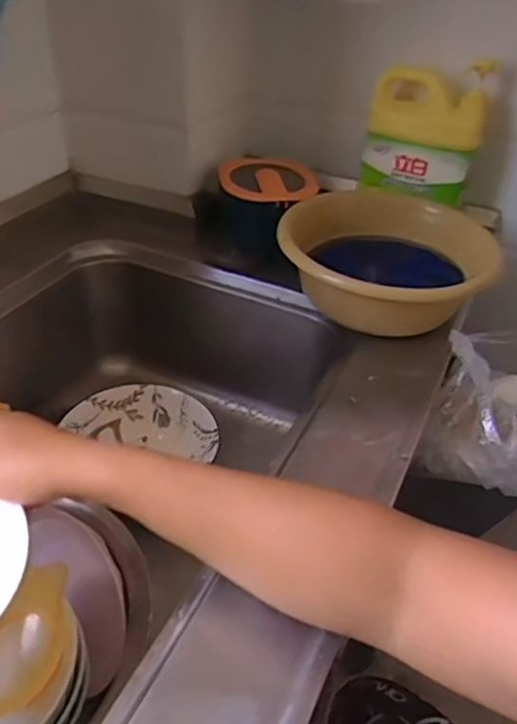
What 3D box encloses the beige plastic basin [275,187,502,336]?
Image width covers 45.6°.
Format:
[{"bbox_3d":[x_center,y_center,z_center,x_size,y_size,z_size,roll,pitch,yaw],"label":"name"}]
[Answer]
[{"bbox_3d":[0.148,-0.111,0.738,0.240,0.097,0.238,2,38,-1],"label":"beige plastic basin"}]

